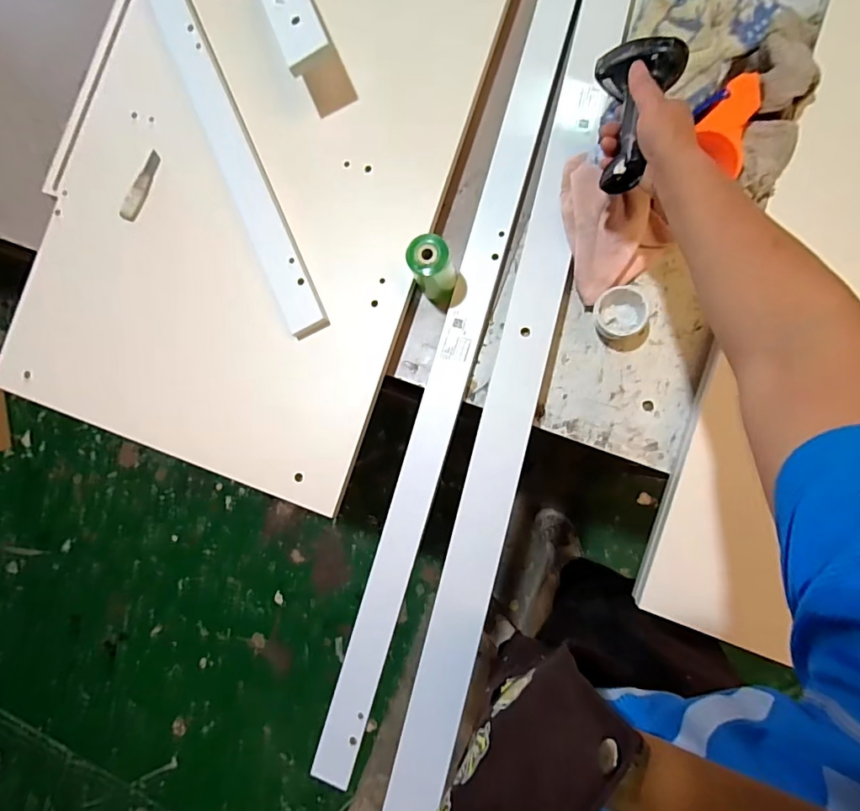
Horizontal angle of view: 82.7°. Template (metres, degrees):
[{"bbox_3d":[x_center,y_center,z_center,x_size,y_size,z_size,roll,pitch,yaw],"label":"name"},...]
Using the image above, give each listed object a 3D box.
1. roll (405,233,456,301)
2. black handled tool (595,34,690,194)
[{"bbox_3d":[0.004,-0.167,0.598,0.048,0.090,0.050,-1,84,10],"label":"roll"},{"bbox_3d":[0.202,-0.283,0.480,0.071,0.057,0.145,4,87,8],"label":"black handled tool"}]

